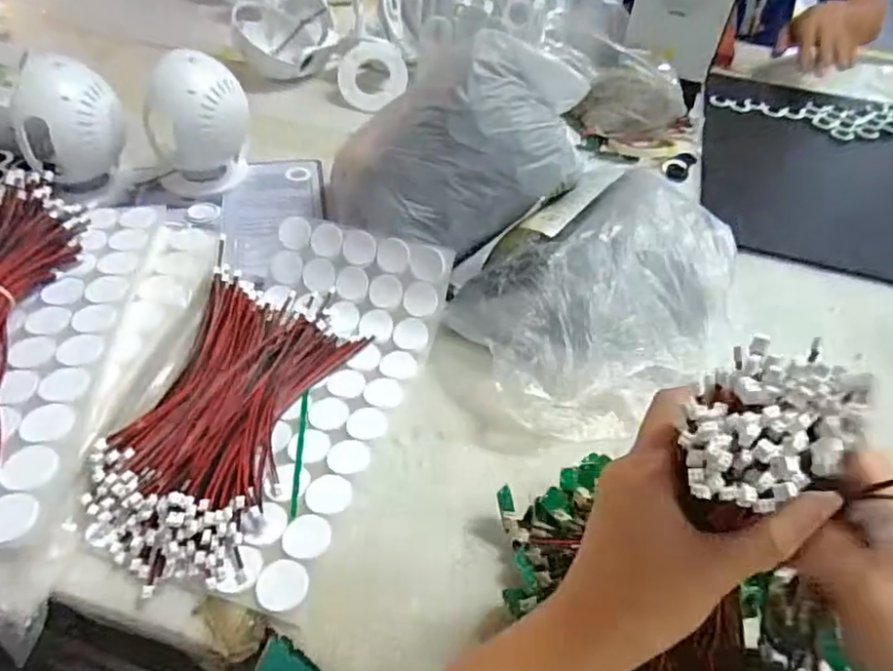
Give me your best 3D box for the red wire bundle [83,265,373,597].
[{"bbox_3d":[-0.151,0.050,0.426,0.123,0.026,0.241,9,45,4],"label":"red wire bundle"}]

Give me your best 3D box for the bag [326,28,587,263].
[{"bbox_3d":[0.013,-0.170,0.533,0.225,0.153,0.148,-24,52,-26],"label":"bag"}]

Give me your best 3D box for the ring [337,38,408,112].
[{"bbox_3d":[-0.102,-0.358,0.808,0.098,0.094,0.020,39,10,5],"label":"ring"}]

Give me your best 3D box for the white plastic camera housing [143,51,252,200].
[{"bbox_3d":[-0.250,-0.206,0.597,0.094,0.141,0.080,-12,48,-16],"label":"white plastic camera housing"}]

